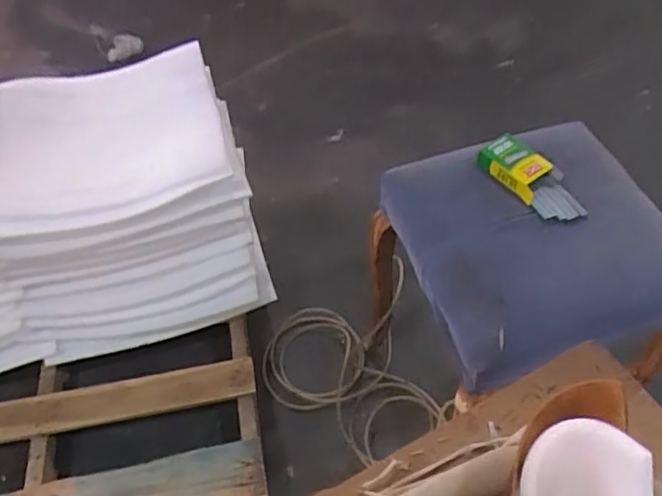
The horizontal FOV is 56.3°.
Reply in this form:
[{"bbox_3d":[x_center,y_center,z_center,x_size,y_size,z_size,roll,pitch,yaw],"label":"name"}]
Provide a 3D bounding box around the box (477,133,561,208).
[{"bbox_3d":[0.334,-0.146,1.111,0.099,0.050,0.132,-35,59,-21],"label":"box"}]

